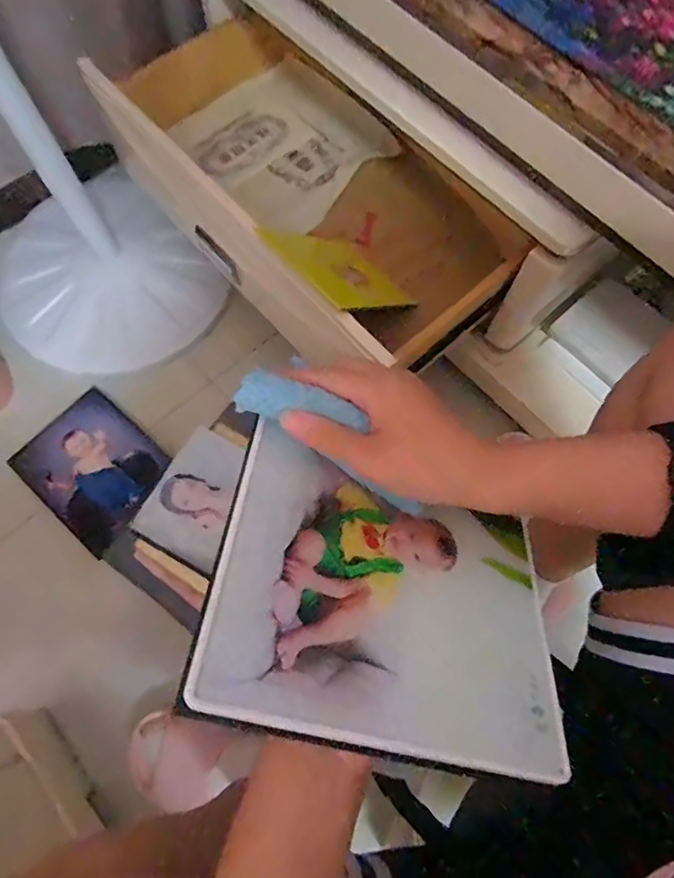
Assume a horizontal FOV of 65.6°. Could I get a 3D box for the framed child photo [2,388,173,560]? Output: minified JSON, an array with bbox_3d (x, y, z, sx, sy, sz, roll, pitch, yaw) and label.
[{"bbox_3d":[-0.330,0.039,0.717,0.198,0.016,0.155,40,74,11],"label":"framed child photo"}]

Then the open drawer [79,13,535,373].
[{"bbox_3d":[-0.036,-0.303,0.632,0.269,0.141,0.504,-40,76,-14],"label":"open drawer"}]

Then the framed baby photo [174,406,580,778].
[{"bbox_3d":[0.034,0.087,0.292,0.197,0.006,0.159,20,46,-11],"label":"framed baby photo"}]

